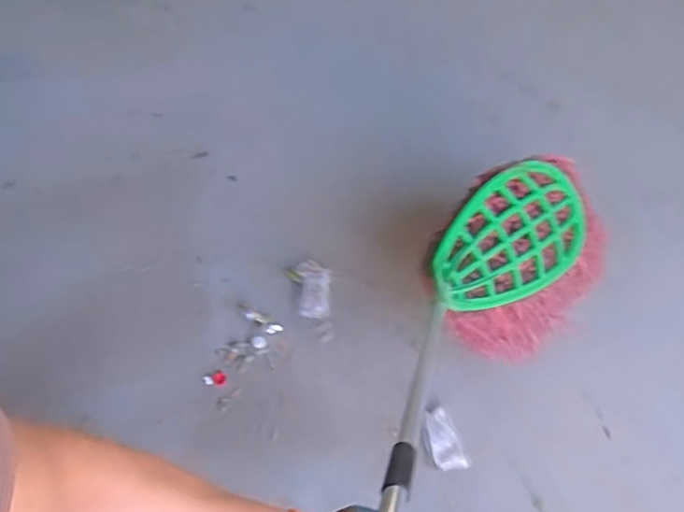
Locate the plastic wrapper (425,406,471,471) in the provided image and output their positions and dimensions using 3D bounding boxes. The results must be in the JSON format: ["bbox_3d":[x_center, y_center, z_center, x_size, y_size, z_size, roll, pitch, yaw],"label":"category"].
[{"bbox_3d":[0.250,0.452,1.435,0.086,0.023,0.147,-13,53,-13],"label":"plastic wrapper"}]

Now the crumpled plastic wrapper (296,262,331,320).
[{"bbox_3d":[-0.085,0.095,1.693,0.098,0.011,0.177,2,51,-1],"label":"crumpled plastic wrapper"}]

